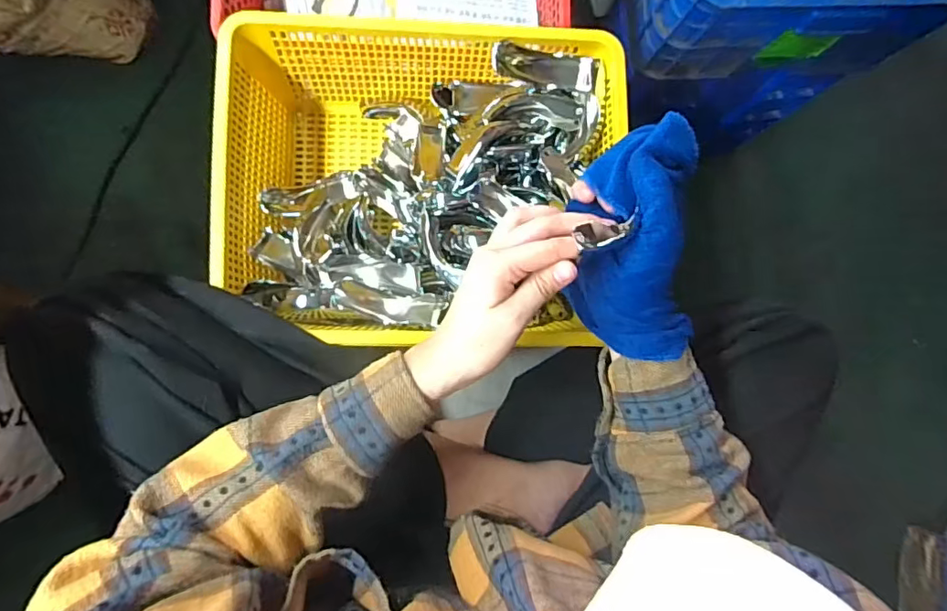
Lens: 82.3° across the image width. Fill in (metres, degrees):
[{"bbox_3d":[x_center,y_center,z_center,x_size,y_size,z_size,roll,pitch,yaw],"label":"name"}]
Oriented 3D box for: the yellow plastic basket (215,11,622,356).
[{"bbox_3d":[-0.046,-0.120,0.565,0.369,0.128,0.315,-1,86,-6],"label":"yellow plastic basket"}]

